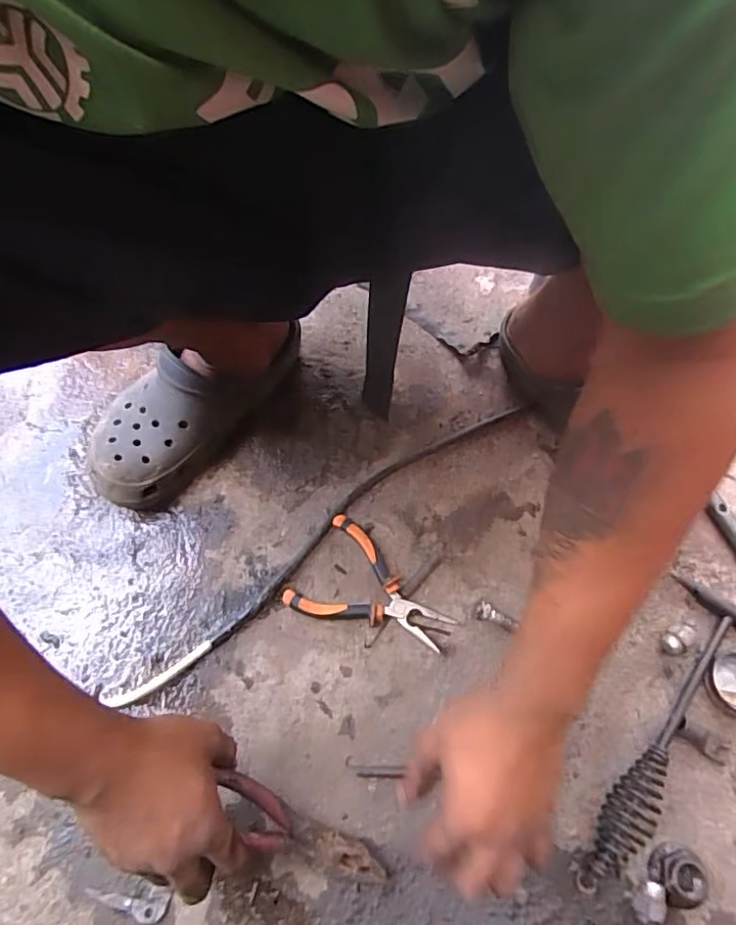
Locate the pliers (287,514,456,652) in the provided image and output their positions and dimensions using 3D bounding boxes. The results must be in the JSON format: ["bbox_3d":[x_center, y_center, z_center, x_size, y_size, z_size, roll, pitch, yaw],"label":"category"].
[{"bbox_3d":[0.004,0.121,0.508,0.137,0.019,0.092,32,69,15],"label":"pliers"}]

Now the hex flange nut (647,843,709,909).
[{"bbox_3d":[0.228,0.304,0.417,0.035,0.018,0.037,21,67,11],"label":"hex flange nut"}]

